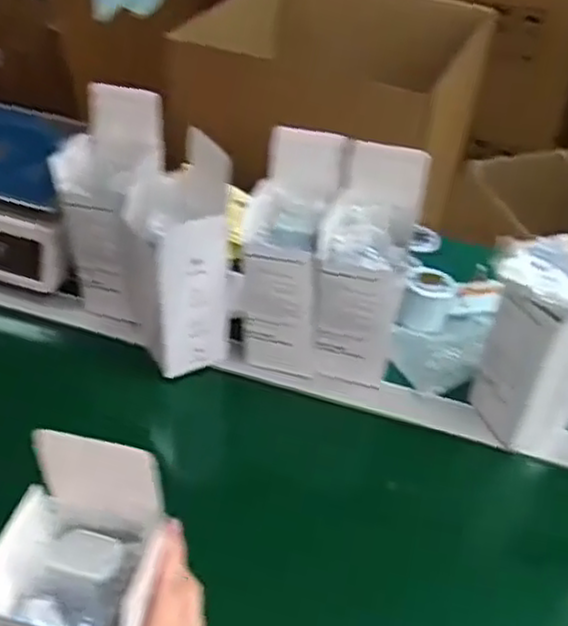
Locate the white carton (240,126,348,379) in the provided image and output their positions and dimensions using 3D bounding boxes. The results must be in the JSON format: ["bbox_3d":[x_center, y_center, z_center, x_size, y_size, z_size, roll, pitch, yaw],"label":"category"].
[{"bbox_3d":[0.004,-0.053,0.715,0.083,0.236,0.077,9,44,4],"label":"white carton"}]

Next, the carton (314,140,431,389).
[{"bbox_3d":[0.079,-0.039,0.705,0.086,0.235,0.072,11,44,6],"label":"carton"}]

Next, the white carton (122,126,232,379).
[{"bbox_3d":[-0.106,-0.053,0.711,0.074,0.233,0.092,-24,51,-27],"label":"white carton"}]

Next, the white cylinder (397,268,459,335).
[{"bbox_3d":[0.161,-0.013,0.809,0.058,0.048,0.066,13,44,8],"label":"white cylinder"}]

